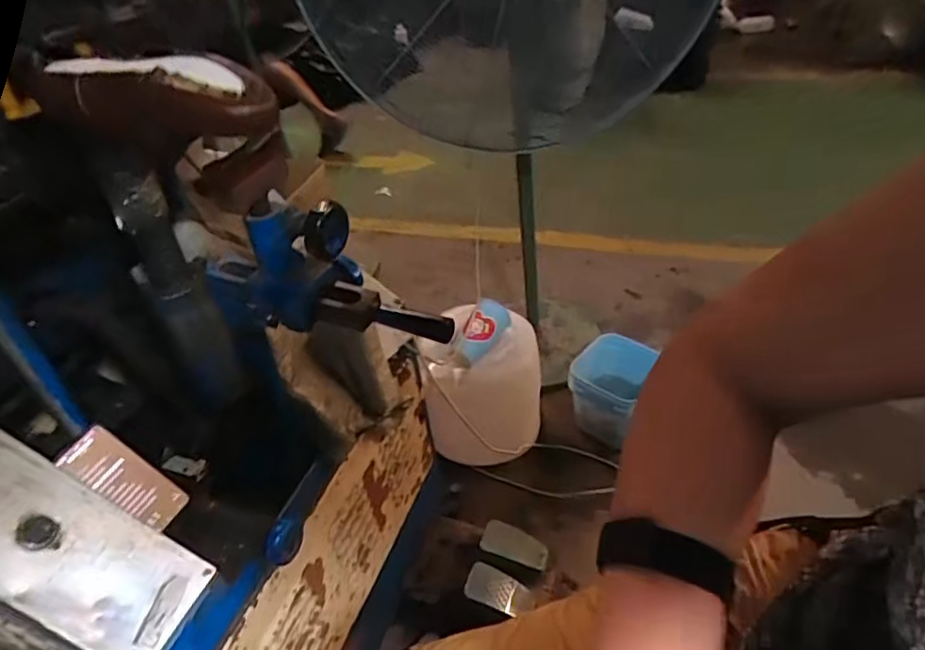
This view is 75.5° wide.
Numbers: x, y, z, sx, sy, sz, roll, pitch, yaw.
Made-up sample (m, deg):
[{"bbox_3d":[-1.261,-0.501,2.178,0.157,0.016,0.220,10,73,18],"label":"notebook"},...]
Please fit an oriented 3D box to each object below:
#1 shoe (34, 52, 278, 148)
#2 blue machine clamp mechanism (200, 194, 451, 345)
[{"bbox_3d":[-0.266,-0.199,0.527,0.235,0.064,0.086,11,42,22],"label":"shoe"},{"bbox_3d":[-0.138,-0.063,0.610,0.276,0.126,0.104,7,41,18],"label":"blue machine clamp mechanism"}]

